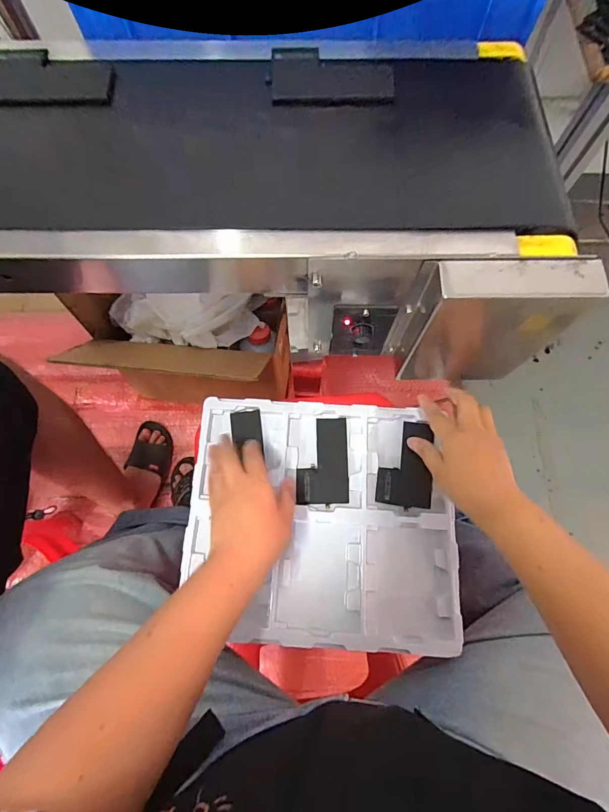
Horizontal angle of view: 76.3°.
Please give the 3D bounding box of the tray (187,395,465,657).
[{"bbox_3d":[0.020,0.132,0.470,0.313,0.024,0.277,2,72,1],"label":"tray"}]

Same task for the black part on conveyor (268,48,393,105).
[{"bbox_3d":[0.024,-0.299,0.349,0.108,0.011,0.062,0,72,0],"label":"black part on conveyor"}]

